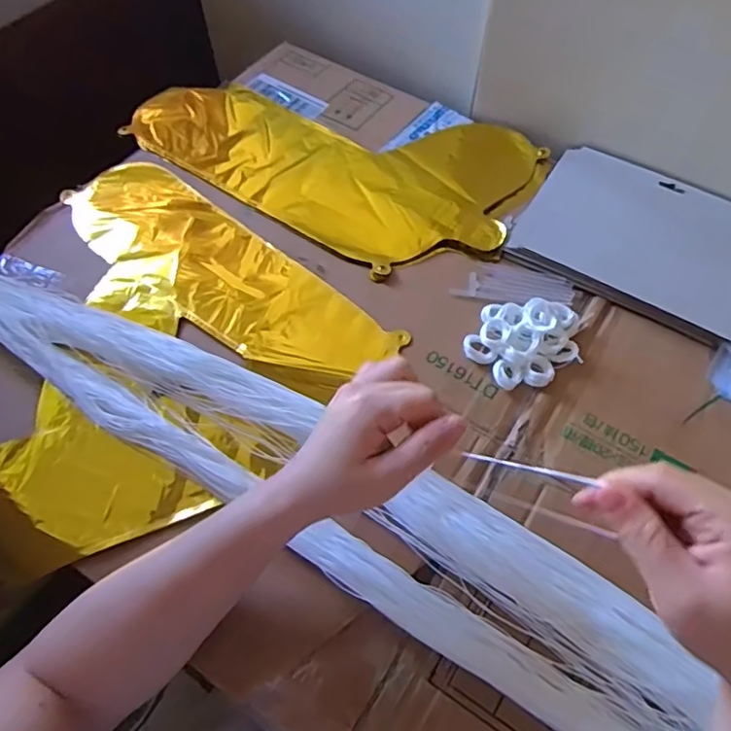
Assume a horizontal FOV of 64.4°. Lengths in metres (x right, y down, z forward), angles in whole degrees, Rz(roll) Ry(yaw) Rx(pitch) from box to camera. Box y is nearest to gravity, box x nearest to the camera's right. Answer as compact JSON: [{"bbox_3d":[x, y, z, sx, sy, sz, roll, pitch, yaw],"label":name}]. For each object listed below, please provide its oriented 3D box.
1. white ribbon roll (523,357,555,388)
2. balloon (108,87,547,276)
[{"bbox_3d":[0.140,0.006,0.468,0.022,0.012,0.026,26,64,13],"label":"white ribbon roll"},{"bbox_3d":[-0.028,-0.228,0.605,0.392,0.016,0.234,32,65,16],"label":"balloon"}]

